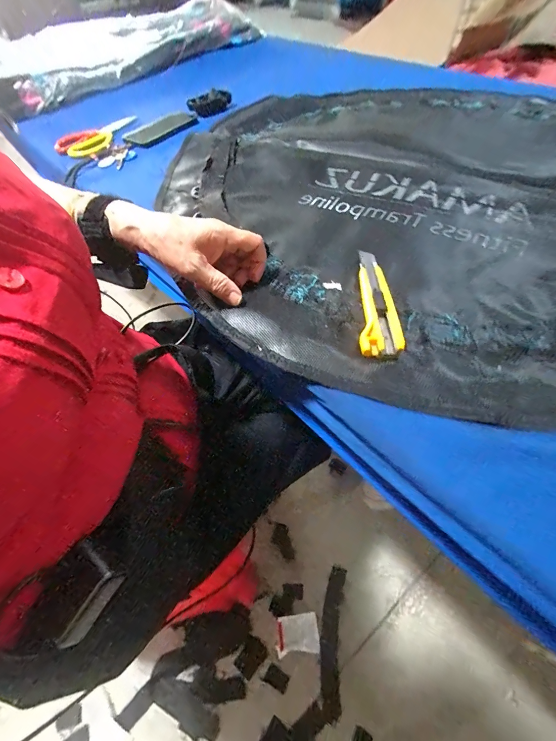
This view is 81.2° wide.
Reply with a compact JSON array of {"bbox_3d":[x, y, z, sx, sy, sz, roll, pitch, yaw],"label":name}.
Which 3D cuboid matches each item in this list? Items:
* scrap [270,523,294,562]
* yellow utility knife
[{"bbox_3d":[0.010,0.472,0.888,0.052,0.004,0.091,-12,55,-6],"label":"scrap"},{"bbox_3d":[0.105,-0.078,0.359,0.042,0.021,0.157,0,55,4],"label":"yellow utility knife"}]

